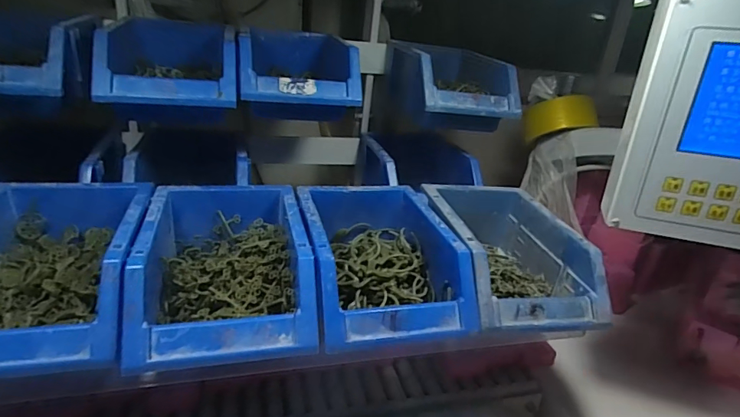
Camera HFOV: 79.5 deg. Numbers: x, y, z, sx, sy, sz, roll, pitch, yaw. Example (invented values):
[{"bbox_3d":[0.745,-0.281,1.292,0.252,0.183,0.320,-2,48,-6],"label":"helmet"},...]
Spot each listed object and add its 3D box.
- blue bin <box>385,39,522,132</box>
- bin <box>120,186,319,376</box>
[{"bbox_3d":[0.099,-0.160,0.572,0.123,0.084,0.178,-1,23,-15],"label":"blue bin"},{"bbox_3d":[-0.115,0.041,0.360,0.122,0.065,0.172,-2,21,-16],"label":"bin"}]

